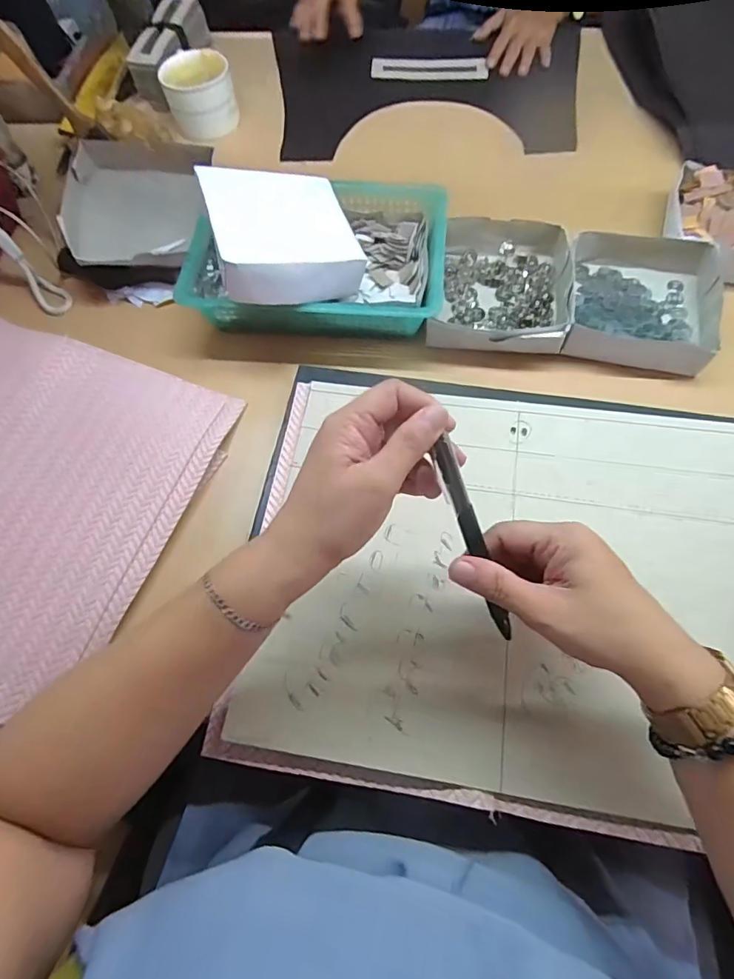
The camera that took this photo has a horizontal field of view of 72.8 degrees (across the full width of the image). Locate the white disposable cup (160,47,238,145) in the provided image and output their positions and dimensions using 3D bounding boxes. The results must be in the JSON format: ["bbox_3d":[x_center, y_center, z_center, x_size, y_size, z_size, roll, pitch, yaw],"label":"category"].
[{"bbox_3d":[-0.214,-0.508,0.636,0.087,0.057,0.089,-1,66,3],"label":"white disposable cup"}]

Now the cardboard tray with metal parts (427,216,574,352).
[{"bbox_3d":[0.137,-0.204,0.500,0.129,0.031,0.161,9,68,7],"label":"cardboard tray with metal parts"}]

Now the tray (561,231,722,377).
[{"bbox_3d":[0.269,-0.192,0.496,0.138,0.042,0.155,11,68,8],"label":"tray"}]

